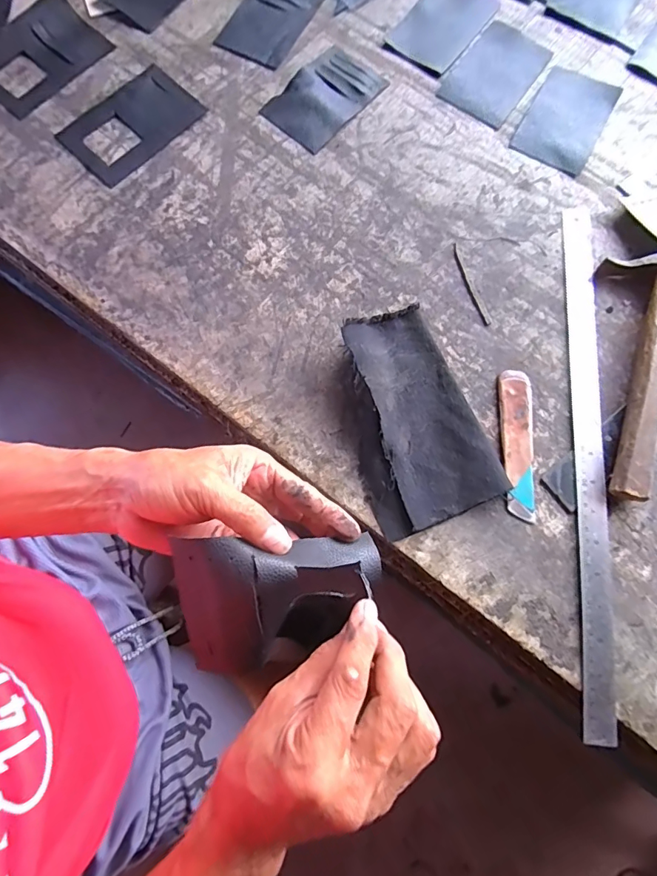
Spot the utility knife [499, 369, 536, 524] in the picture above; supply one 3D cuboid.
[{"bbox_3d":[0.165,0.004,0.390,0.027,0.006,0.132,3,76,-1],"label":"utility knife"}]

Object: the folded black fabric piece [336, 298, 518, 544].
[{"bbox_3d":[0.069,-0.020,0.383,0.110,0.033,0.183,-20,77,-7],"label":"folded black fabric piece"}]

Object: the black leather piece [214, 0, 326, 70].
[{"bbox_3d":[-0.064,-0.472,0.504,0.078,0.005,0.127,26,77,5],"label":"black leather piece"}]

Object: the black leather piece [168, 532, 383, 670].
[{"bbox_3d":[-0.027,0.096,0.263,0.119,0.043,0.073,-4,76,-3],"label":"black leather piece"}]

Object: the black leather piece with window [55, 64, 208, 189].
[{"bbox_3d":[-0.202,-0.323,0.460,0.090,0.004,0.132,41,78,8],"label":"black leather piece with window"}]

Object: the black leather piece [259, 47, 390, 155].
[{"bbox_3d":[-0.003,-0.364,0.476,0.079,0.009,0.126,39,78,8],"label":"black leather piece"}]

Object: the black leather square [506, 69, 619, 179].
[{"bbox_3d":[0.256,-0.345,0.483,0.080,0.004,0.138,29,75,5],"label":"black leather square"}]

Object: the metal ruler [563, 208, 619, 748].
[{"bbox_3d":[0.229,0.001,0.394,0.032,0.006,0.466,8,75,-4],"label":"metal ruler"}]

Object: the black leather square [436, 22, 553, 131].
[{"bbox_3d":[0.185,-0.405,0.499,0.082,0.004,0.137,35,75,6],"label":"black leather square"}]

